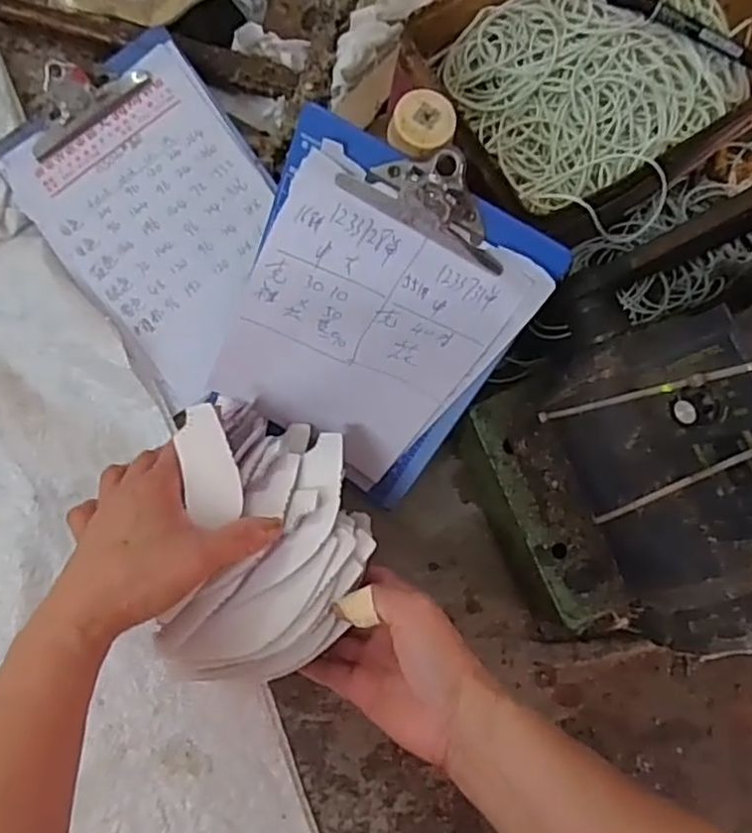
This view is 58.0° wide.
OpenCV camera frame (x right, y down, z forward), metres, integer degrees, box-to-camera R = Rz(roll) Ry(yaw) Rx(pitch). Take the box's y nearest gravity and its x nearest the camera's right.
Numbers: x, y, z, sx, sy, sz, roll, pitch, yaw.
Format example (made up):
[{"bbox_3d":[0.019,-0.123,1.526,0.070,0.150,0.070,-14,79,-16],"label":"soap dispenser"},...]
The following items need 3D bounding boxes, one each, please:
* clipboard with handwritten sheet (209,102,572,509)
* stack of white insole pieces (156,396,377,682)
[{"bbox_3d":[-0.008,-0.043,0.385,0.141,0.208,0.030,25,42,-5],"label":"clipboard with handwritten sheet"},{"bbox_3d":[-0.061,0.073,0.399,0.111,0.065,0.164,4,82,-5],"label":"stack of white insole pieces"}]

